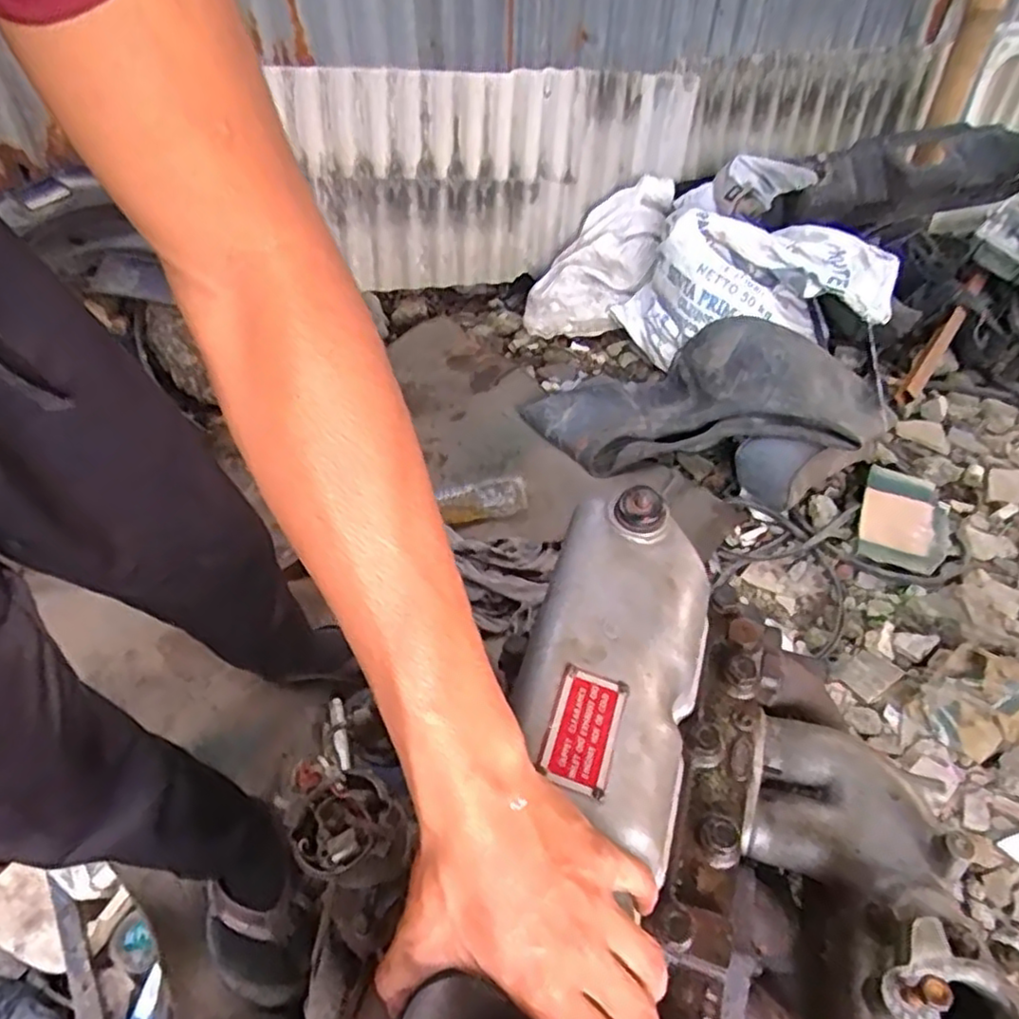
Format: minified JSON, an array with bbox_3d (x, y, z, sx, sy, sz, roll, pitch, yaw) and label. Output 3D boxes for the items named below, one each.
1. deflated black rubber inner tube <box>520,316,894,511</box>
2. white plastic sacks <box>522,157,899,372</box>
[{"bbox_3d":[0.396,-0.229,1.442,0.704,0.209,0.329,16,49,16],"label":"deflated black rubber inner tube"},{"bbox_3d":[0.424,-0.568,1.644,0.743,0.321,0.504,9,48,11],"label":"white plastic sacks"}]

